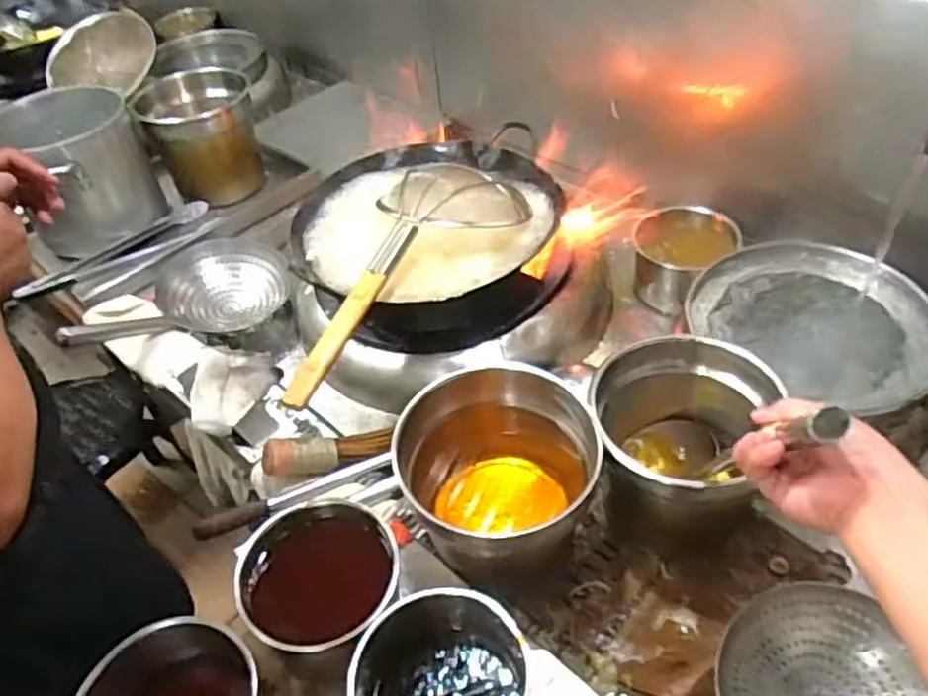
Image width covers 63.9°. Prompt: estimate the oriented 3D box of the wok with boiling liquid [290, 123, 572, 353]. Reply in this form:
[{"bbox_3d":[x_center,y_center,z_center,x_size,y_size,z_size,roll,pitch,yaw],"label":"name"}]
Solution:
[{"bbox_3d":[-0.053,-0.168,1.213,0.425,0.173,0.372,-16,45,-10],"label":"wok with boiling liquid"}]

